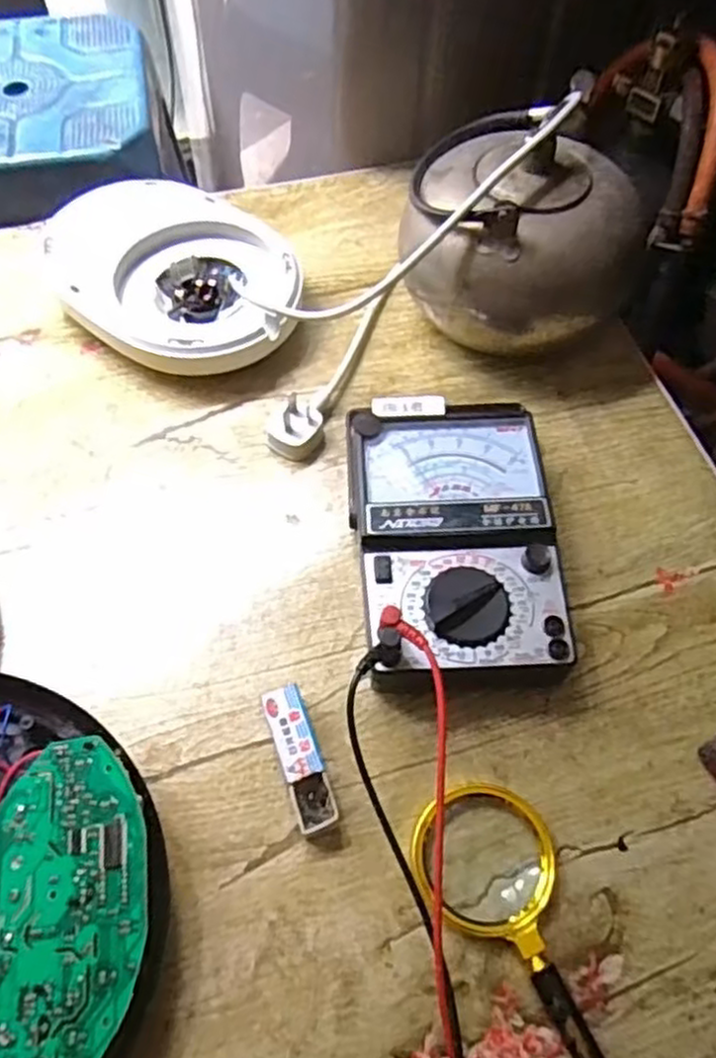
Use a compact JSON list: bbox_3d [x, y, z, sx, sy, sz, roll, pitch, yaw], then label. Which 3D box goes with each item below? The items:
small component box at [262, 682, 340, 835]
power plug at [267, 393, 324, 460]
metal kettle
[{"bbox_3d":[-0.029,0.119,0.383,0.021,0.022,0.072,-18,61,-9],"label":"small component box"},{"bbox_3d":[-0.041,-0.067,0.492,0.028,0.027,0.031,30,64,18],"label":"power plug"},{"bbox_3d":[0.115,-0.204,0.519,0.161,0.116,0.152,15,61,10],"label":"metal kettle"}]

